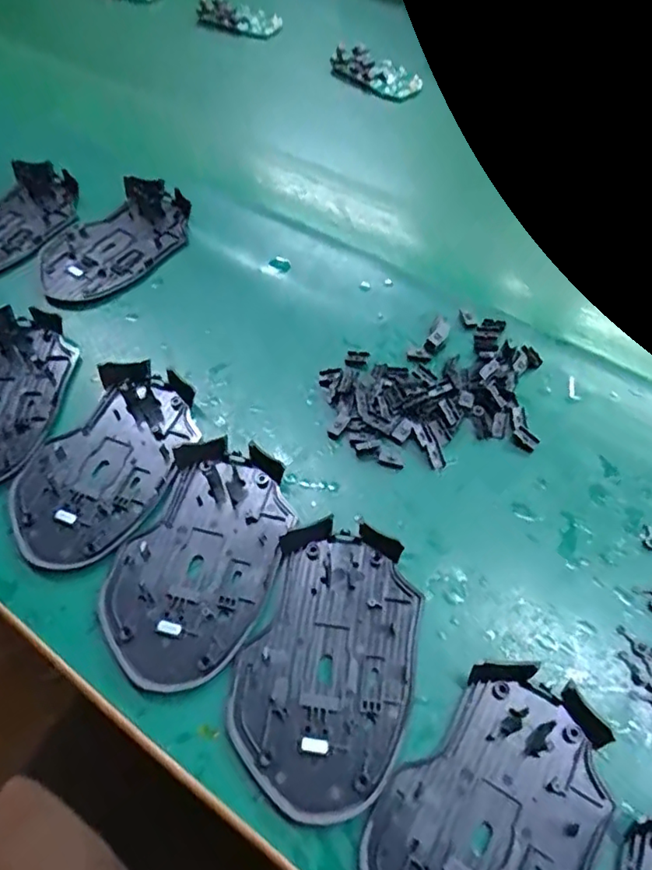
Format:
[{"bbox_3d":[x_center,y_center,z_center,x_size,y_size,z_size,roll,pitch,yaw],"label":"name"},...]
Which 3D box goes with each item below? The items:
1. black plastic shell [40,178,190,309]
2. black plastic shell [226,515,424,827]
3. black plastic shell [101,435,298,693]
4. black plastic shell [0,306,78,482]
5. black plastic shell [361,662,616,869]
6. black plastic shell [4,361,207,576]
[{"bbox_3d":[-0.144,-0.133,0.381,0.072,0.022,0.112,36,64,21],"label":"black plastic shell"},{"bbox_3d":[0.001,0.096,0.244,0.071,0.009,0.113,15,59,10],"label":"black plastic shell"},{"bbox_3d":[-0.060,0.057,0.269,0.072,0.010,0.114,19,59,12],"label":"black plastic shell"},{"bbox_3d":[-0.188,-0.024,0.323,0.074,0.019,0.115,10,58,7],"label":"black plastic shell"},{"bbox_3d":[0.062,0.145,0.209,0.070,0.011,0.113,36,64,21],"label":"black plastic shell"},{"bbox_3d":[-0.114,0.013,0.297,0.074,0.014,0.114,29,62,18],"label":"black plastic shell"}]

